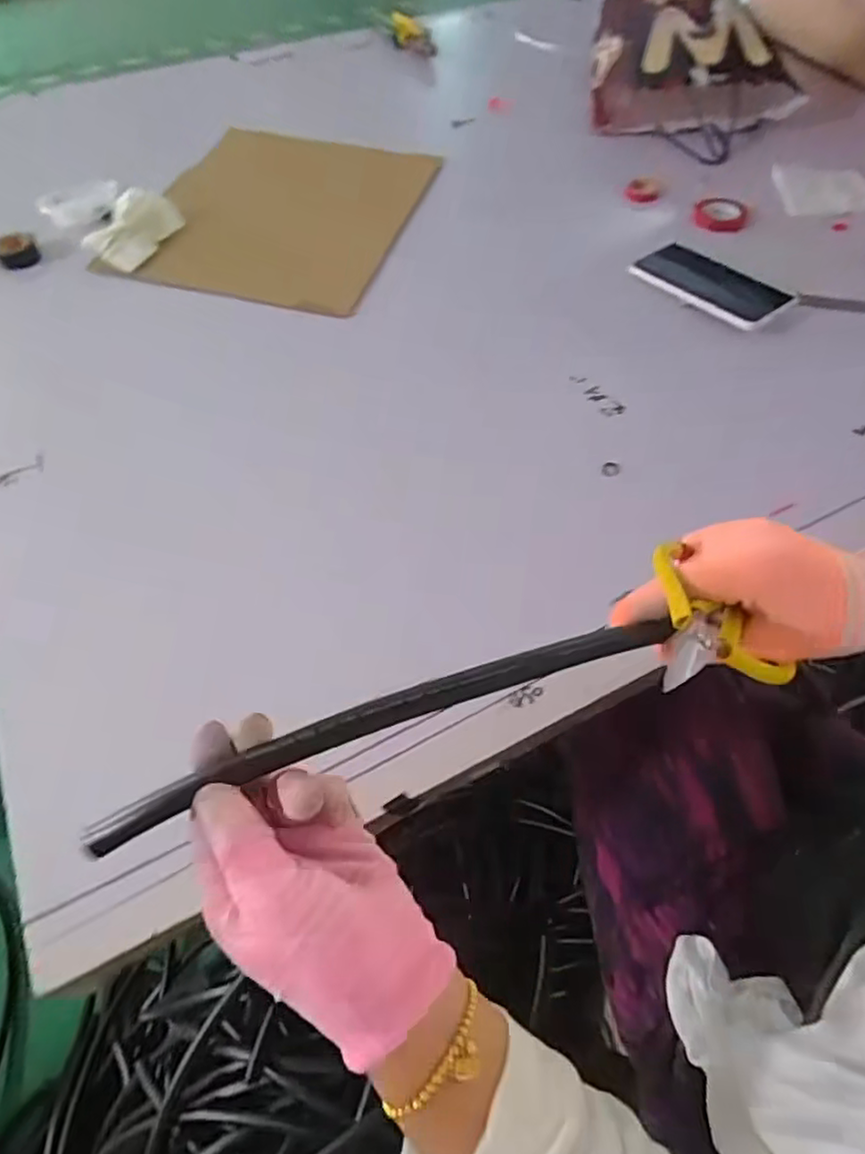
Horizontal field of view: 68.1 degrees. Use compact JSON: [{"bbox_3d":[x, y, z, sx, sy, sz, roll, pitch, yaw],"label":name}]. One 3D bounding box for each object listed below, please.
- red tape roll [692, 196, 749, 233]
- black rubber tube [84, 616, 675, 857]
[{"bbox_3d":[0.347,-0.448,0.780,0.060,0.019,0.069,-5,56,-3],"label":"red tape roll"},{"bbox_3d":[-0.014,0.065,0.307,0.298,0.037,0.014,-18,58,-12],"label":"black rubber tube"}]

